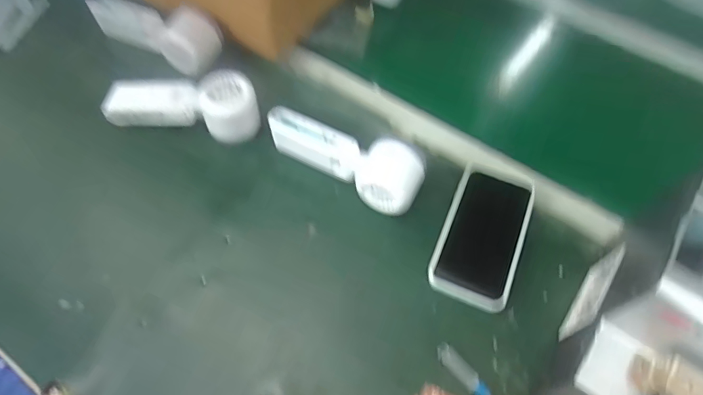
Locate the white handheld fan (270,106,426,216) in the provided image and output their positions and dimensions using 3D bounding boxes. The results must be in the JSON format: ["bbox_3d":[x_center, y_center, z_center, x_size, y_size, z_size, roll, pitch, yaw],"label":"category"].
[{"bbox_3d":[-0.004,-0.048,0.475,0.169,0.050,0.064,34,61,16],"label":"white handheld fan"}]

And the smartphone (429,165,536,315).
[{"bbox_3d":[0.132,0.032,0.454,0.076,0.019,0.152,21,58,8],"label":"smartphone"}]

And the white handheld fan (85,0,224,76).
[{"bbox_3d":[-0.239,-0.207,0.557,0.166,0.062,0.063,29,60,13],"label":"white handheld fan"}]

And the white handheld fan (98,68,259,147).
[{"bbox_3d":[-0.187,-0.102,0.491,0.172,0.050,0.057,4,57,-3],"label":"white handheld fan"}]

